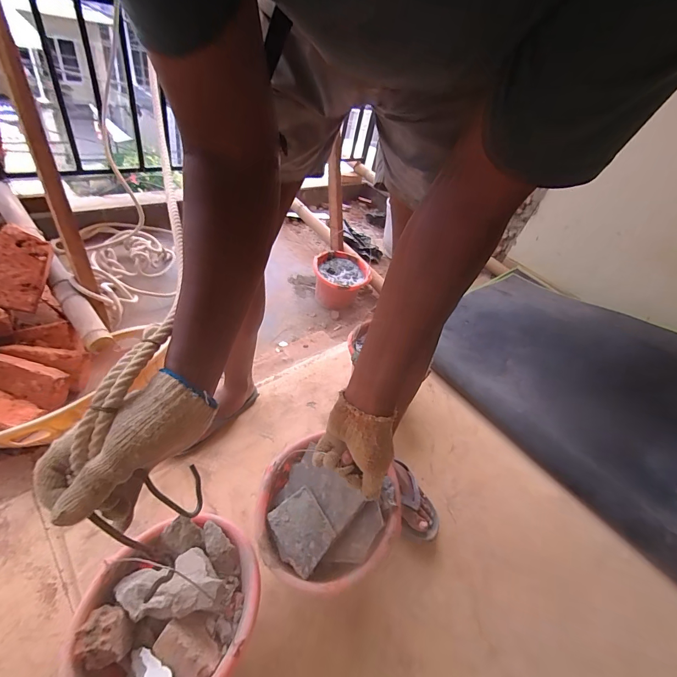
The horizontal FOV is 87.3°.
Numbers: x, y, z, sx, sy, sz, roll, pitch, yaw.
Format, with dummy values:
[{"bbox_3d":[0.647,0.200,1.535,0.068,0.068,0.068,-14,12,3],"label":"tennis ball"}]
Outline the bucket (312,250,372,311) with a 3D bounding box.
[{"bbox_3d":[0.002,-0.238,1.502,0.233,0.166,0.269,5,39,-9],"label":"bucket"}]

